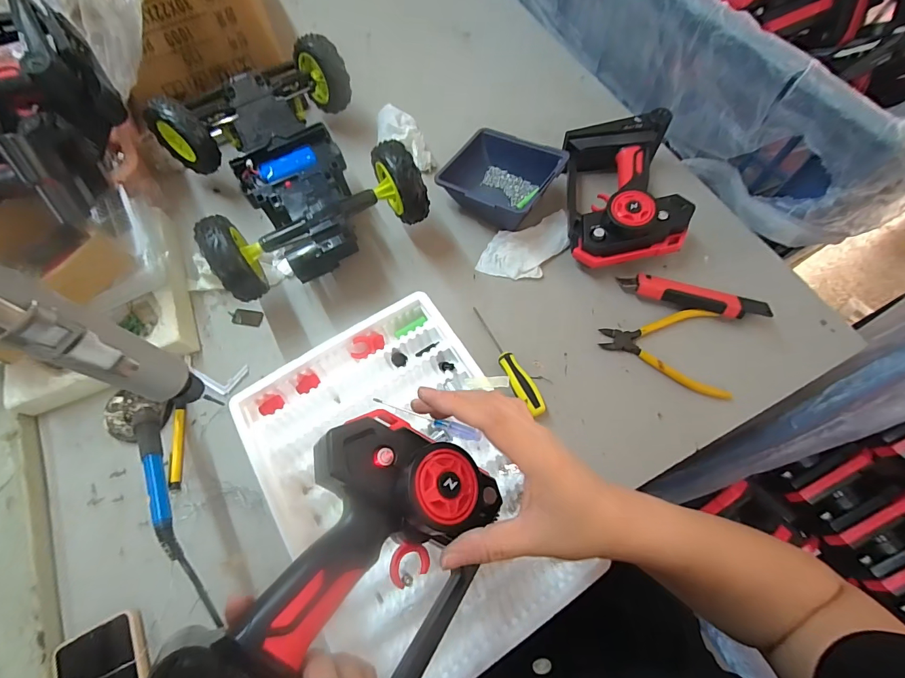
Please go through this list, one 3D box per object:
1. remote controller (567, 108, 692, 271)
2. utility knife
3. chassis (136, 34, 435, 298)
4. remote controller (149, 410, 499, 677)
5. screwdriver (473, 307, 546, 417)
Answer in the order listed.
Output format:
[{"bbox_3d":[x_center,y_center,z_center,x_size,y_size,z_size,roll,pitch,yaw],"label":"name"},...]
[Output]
[{"bbox_3d":[0.221,-0.189,0.515,0.141,0.074,0.206,0,68,3],"label":"remote controller"},{"bbox_3d":[0.292,-0.051,0.484,0.168,0.027,0.032,14,70,8],"label":"utility knife"},{"bbox_3d":[-0.217,-0.240,0.506,0.250,0.091,0.351,-29,70,-9],"label":"chassis"},{"bbox_3d":[-0.051,0.131,0.235,0.122,0.110,0.163,23,71,11],"label":"remote controller"},{"bbox_3d":[0.062,0.024,0.473,0.024,0.026,0.150,-28,70,-8],"label":"screwdriver"}]

